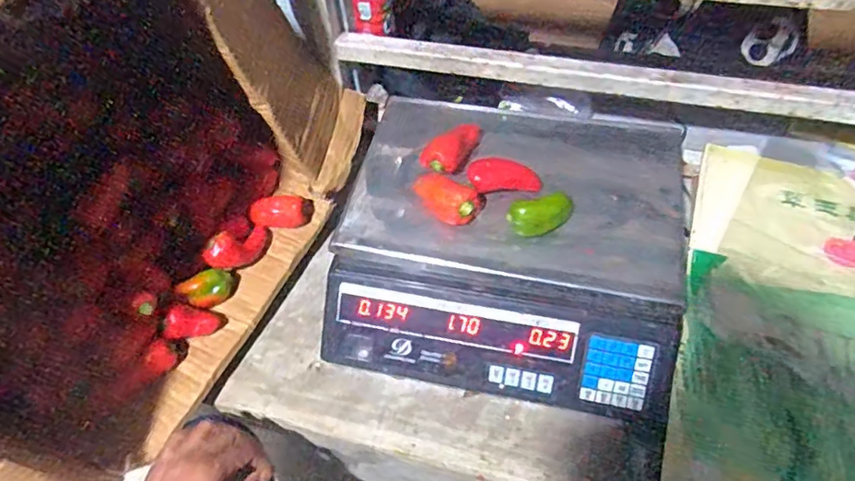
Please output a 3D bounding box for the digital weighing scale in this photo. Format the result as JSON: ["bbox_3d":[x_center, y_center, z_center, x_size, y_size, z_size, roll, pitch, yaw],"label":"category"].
[{"bbox_3d":[0.089,-0.002,0.572,0.350,0.108,0.300,10,57,11],"label":"digital weighing scale"}]

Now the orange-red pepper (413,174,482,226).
[{"bbox_3d":[0.016,-0.043,0.550,0.068,0.039,0.038,27,62,21],"label":"orange-red pepper"}]

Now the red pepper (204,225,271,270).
[{"bbox_3d":[-0.216,0.008,0.622,0.026,0.039,0.082,39,36,24],"label":"red pepper"}]

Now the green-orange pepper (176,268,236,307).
[{"bbox_3d":[-0.239,0.053,0.601,0.028,0.036,0.050,34,65,24],"label":"green-orange pepper"}]

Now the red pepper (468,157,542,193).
[{"bbox_3d":[0.079,-0.063,0.561,0.072,0.027,0.031,6,56,9],"label":"red pepper"}]

